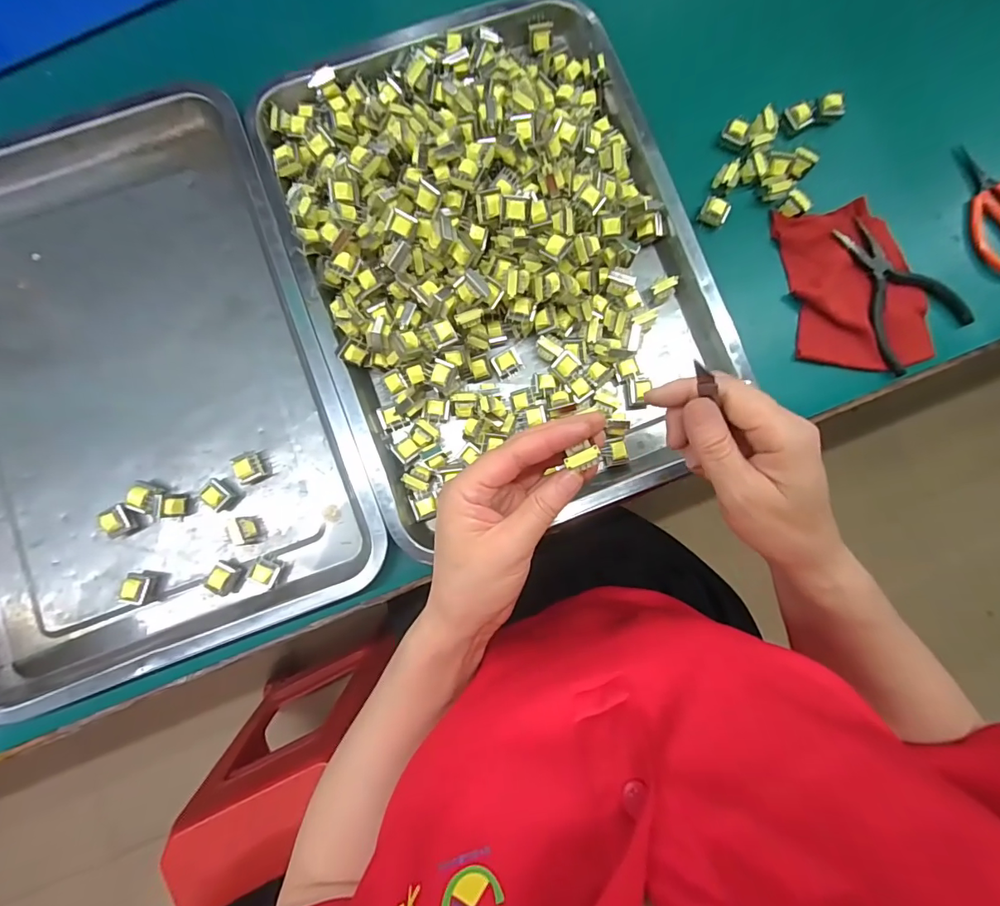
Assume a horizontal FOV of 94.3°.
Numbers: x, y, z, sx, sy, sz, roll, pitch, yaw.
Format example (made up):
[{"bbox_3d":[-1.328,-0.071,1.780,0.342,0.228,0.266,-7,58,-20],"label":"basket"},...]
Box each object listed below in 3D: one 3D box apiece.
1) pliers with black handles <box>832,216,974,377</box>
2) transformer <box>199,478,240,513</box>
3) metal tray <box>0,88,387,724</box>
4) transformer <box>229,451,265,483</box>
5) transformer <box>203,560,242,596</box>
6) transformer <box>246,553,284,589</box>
[{"bbox_3d":[0.325,-0.134,0.372,0.081,0.007,0.123,-21,87,-4],"label":"pliers with black handles"},{"bbox_3d":[-0.202,0.030,0.333,0.019,0.021,0.017,38,85,1],"label":"transformer"},{"bbox_3d":[-0.273,-0.047,0.338,0.294,0.032,0.387,-20,87,-3],"label":"metal tray"},{"bbox_3d":[-0.183,0.011,0.338,0.017,0.016,0.020,-16,86,-3],"label":"transformer"},{"bbox_3d":[-0.193,0.088,0.329,0.019,0.019,0.019,31,85,0],"label":"transformer"},{"bbox_3d":[-0.166,0.084,0.332,0.018,0.018,0.018,25,85,0],"label":"transformer"}]

